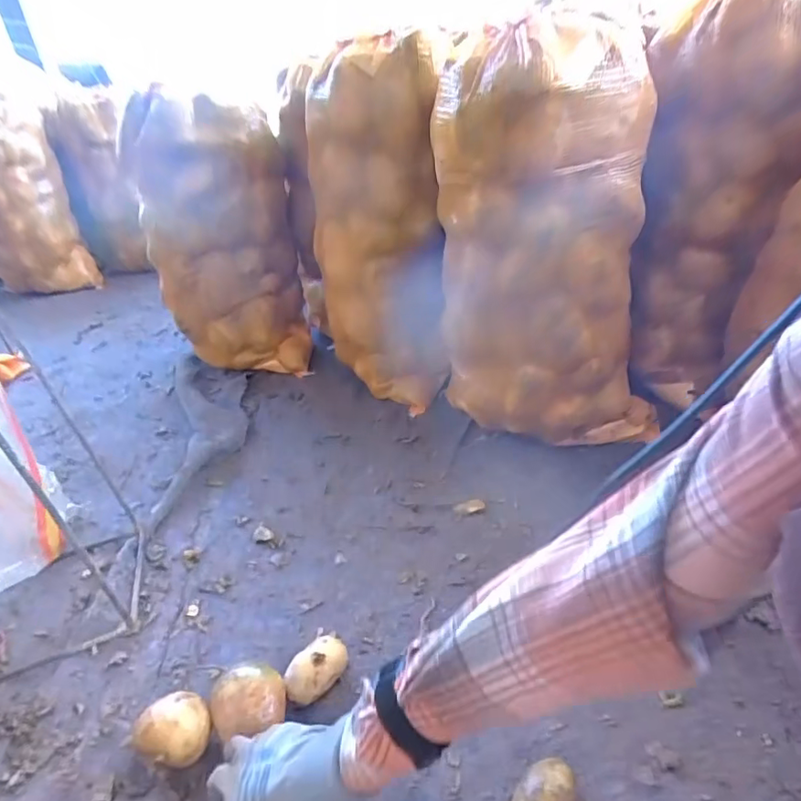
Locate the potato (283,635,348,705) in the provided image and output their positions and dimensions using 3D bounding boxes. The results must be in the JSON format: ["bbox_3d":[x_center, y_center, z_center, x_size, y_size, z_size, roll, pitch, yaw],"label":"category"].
[{"bbox_3d":[-0.091,0.290,0.584,0.044,0.040,0.073,23,42,40],"label":"potato"}]

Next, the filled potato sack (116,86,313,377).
[{"bbox_3d":[-0.390,-0.336,1.209,0.291,0.556,0.204,-9,31,-4],"label":"filled potato sack"}]

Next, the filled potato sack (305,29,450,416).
[{"bbox_3d":[-0.041,-0.297,1.019,0.233,0.611,0.222,-2,31,8],"label":"filled potato sack"}]

